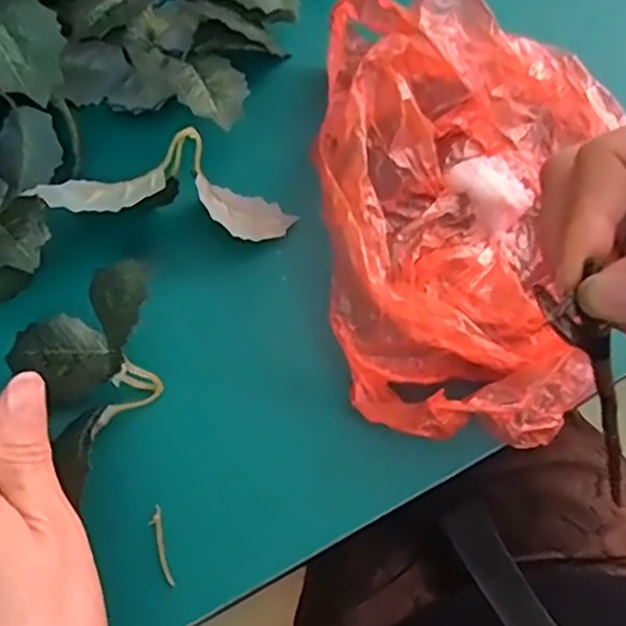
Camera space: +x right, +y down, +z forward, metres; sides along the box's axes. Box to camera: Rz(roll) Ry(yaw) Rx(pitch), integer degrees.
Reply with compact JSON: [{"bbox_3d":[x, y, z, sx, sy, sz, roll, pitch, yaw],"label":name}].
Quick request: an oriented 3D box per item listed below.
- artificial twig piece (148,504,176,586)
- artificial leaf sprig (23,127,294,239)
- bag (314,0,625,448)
[{"bbox_3d":[-0.065,0.099,0.280,0.005,0.004,0.033,-16,69,-6],"label":"artificial twig piece"},{"bbox_3d":[-0.067,-0.058,0.315,0.121,0.035,0.043,1,66,-24],"label":"artificial leaf sprig"},{"bbox_3d":[0.077,-0.055,0.320,0.159,0.043,0.226,8,68,3],"label":"bag"}]

